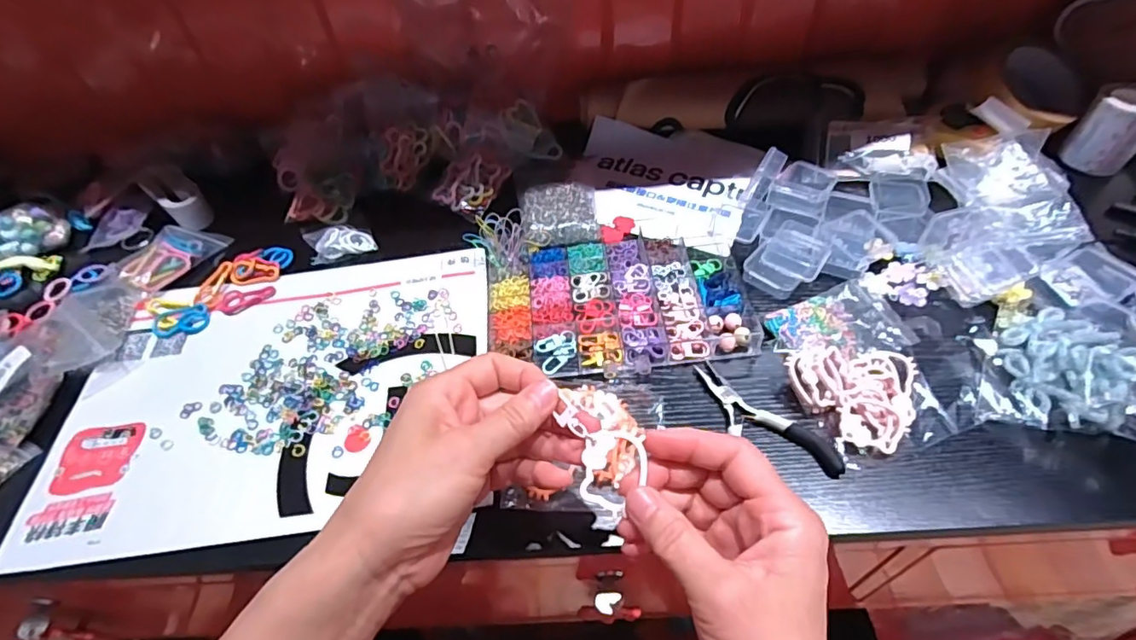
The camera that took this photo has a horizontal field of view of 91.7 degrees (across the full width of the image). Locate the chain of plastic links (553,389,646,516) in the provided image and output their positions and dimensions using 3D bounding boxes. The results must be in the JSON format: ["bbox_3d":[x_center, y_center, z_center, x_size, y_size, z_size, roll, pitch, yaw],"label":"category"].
[{"bbox_3d":[0.012,0.070,0.284,0.056,0.005,0.038,32,89,9],"label":"chain of plastic links"}]

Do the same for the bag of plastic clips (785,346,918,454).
[{"bbox_3d":[0.199,0.052,0.384,0.089,0.023,0.073,5,54,9],"label":"bag of plastic clips"}]

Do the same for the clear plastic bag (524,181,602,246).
[{"bbox_3d":[-0.006,-0.107,0.530,0.067,0.009,0.091,-7,53,0],"label":"clear plastic bag"}]

